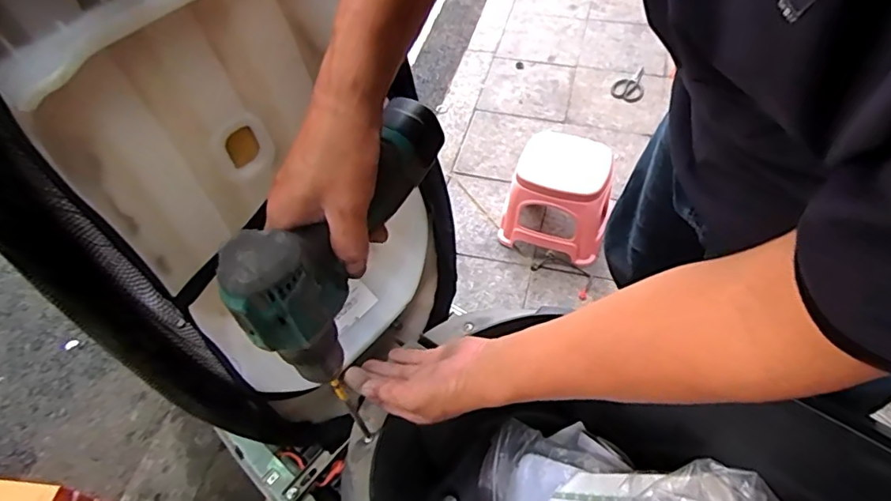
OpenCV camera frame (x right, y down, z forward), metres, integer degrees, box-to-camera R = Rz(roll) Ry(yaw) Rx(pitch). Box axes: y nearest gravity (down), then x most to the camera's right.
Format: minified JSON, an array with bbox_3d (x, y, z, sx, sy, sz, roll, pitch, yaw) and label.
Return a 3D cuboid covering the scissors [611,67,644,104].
[{"bbox_3d":[0.615,-0.553,1.799,0.101,0.007,0.161,26,65,10],"label":"scissors"}]

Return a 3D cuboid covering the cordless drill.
[{"bbox_3d":[-0.072,0.003,0.425,0.074,0.169,0.192,18,56,16],"label":"cordless drill"}]

